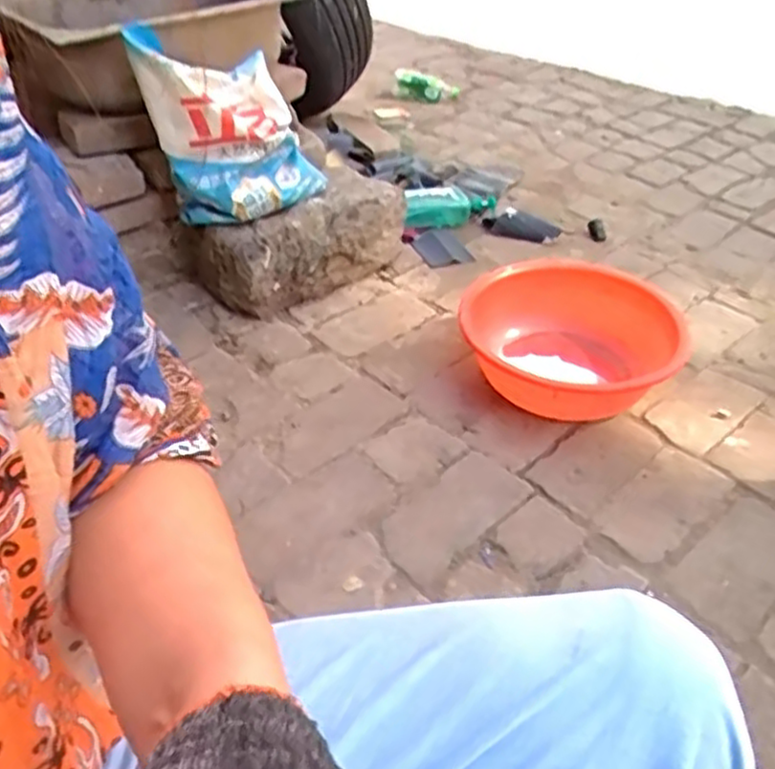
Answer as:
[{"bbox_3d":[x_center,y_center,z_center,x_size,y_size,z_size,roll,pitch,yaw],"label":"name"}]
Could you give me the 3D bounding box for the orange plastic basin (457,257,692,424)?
[{"bbox_3d":[0.318,-0.081,1.285,0.370,0.133,0.456,2,40,2],"label":"orange plastic basin"}]

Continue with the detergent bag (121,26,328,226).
[{"bbox_3d":[-0.263,-0.451,1.266,0.297,0.277,0.124,-20,44,-23],"label":"detergent bag"}]

